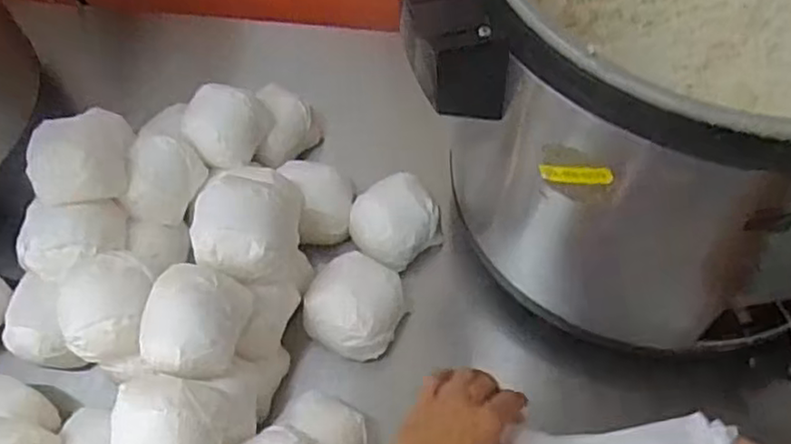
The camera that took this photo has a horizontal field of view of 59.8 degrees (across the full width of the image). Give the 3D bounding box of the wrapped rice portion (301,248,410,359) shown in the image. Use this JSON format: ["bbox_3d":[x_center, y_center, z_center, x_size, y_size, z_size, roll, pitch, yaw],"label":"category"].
[{"bbox_3d":[-0.038,0.073,0.611,0.081,0.051,0.081,26,64,17],"label":"wrapped rice portion"}]

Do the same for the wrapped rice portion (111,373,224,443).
[{"bbox_3d":[-0.164,0.153,0.496,0.067,0.045,0.086,4,87,22],"label":"wrapped rice portion"}]

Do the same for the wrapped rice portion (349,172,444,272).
[{"bbox_3d":[0.000,0.000,0.664,0.081,0.050,0.076,-1,60,2],"label":"wrapped rice portion"}]

